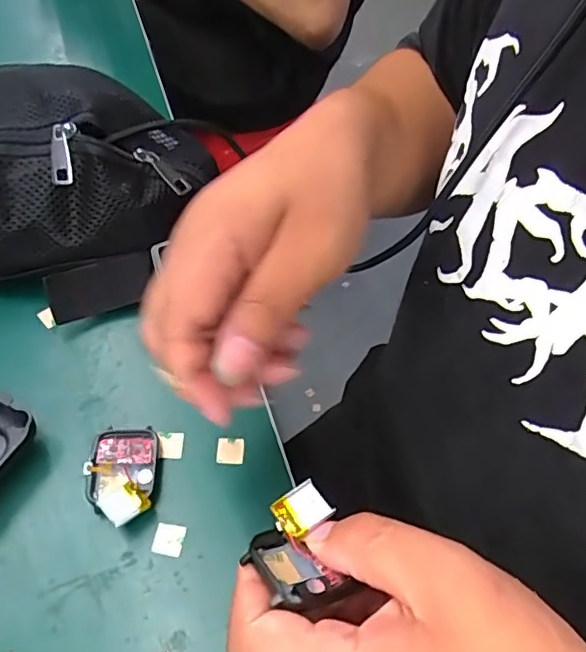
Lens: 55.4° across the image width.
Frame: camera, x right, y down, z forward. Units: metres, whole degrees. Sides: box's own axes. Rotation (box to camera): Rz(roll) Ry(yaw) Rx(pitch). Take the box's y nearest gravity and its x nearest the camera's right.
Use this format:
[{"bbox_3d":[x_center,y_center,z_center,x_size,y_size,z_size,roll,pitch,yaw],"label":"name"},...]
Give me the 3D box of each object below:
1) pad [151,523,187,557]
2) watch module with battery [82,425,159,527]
[{"bbox_3d":[-0.067,0.114,0.299,0.016,0.004,0.015,9,56,3],"label":"pad"},{"bbox_3d":[-0.095,0.082,0.311,0.038,0.018,0.055,1,56,-3],"label":"watch module with battery"}]

